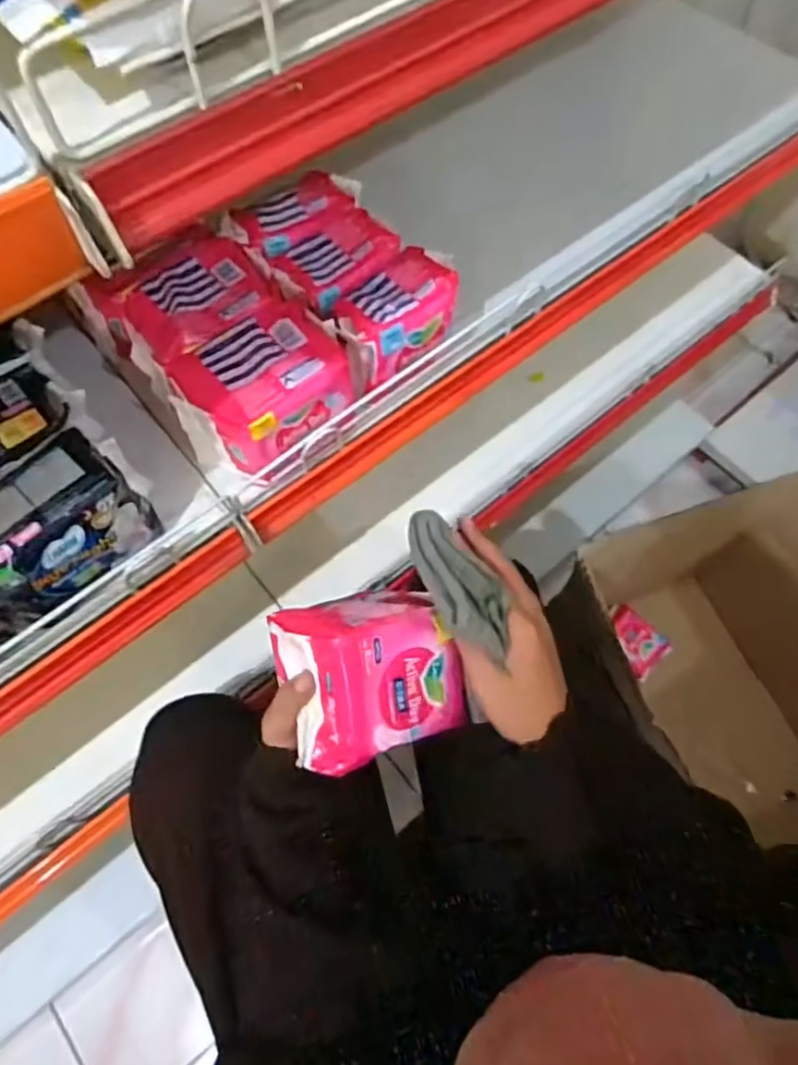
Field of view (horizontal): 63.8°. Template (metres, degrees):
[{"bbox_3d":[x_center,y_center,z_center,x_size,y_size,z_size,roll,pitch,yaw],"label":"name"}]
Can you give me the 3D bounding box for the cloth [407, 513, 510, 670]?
[{"bbox_3d":[0.035,0.031,0.421,0.040,0.036,0.102,-24,66,-11],"label":"cloth"}]

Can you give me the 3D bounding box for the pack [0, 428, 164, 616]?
[{"bbox_3d":[-0.247,-0.003,0.452,0.122,0.075,0.073,-41,71,-17],"label":"pack"}]

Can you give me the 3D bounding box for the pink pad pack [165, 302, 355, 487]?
[{"bbox_3d":[-0.105,-0.108,0.503,0.122,0.077,0.089,-42,72,-17],"label":"pink pad pack"}]

